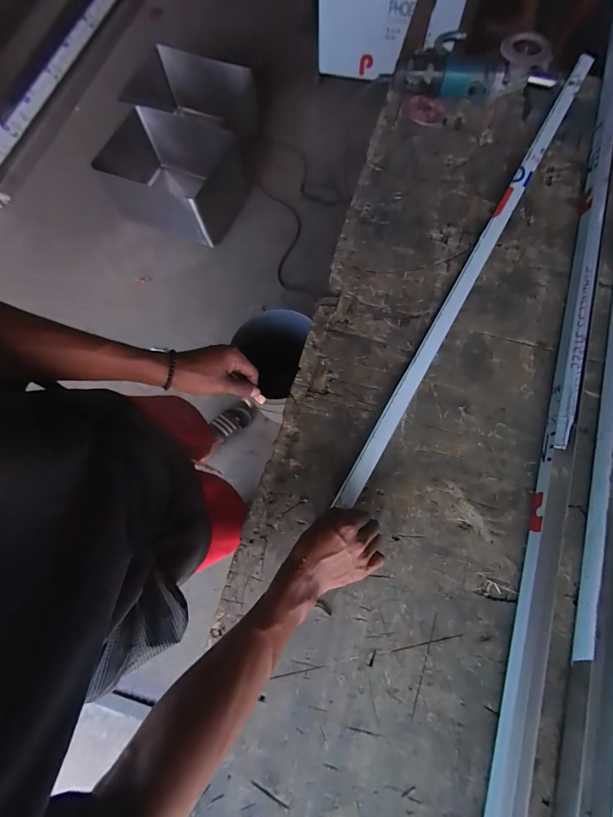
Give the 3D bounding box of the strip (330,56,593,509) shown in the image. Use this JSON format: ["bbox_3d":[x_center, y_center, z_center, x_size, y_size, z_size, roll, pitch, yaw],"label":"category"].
[{"bbox_3d":[0.317,-0.286,0.634,0.031,0.018,1.024,30,78,9],"label":"strip"}]

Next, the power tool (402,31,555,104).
[{"bbox_3d":[0.363,-0.695,0.716,0.332,0.100,0.070,4,74,2],"label":"power tool"}]

